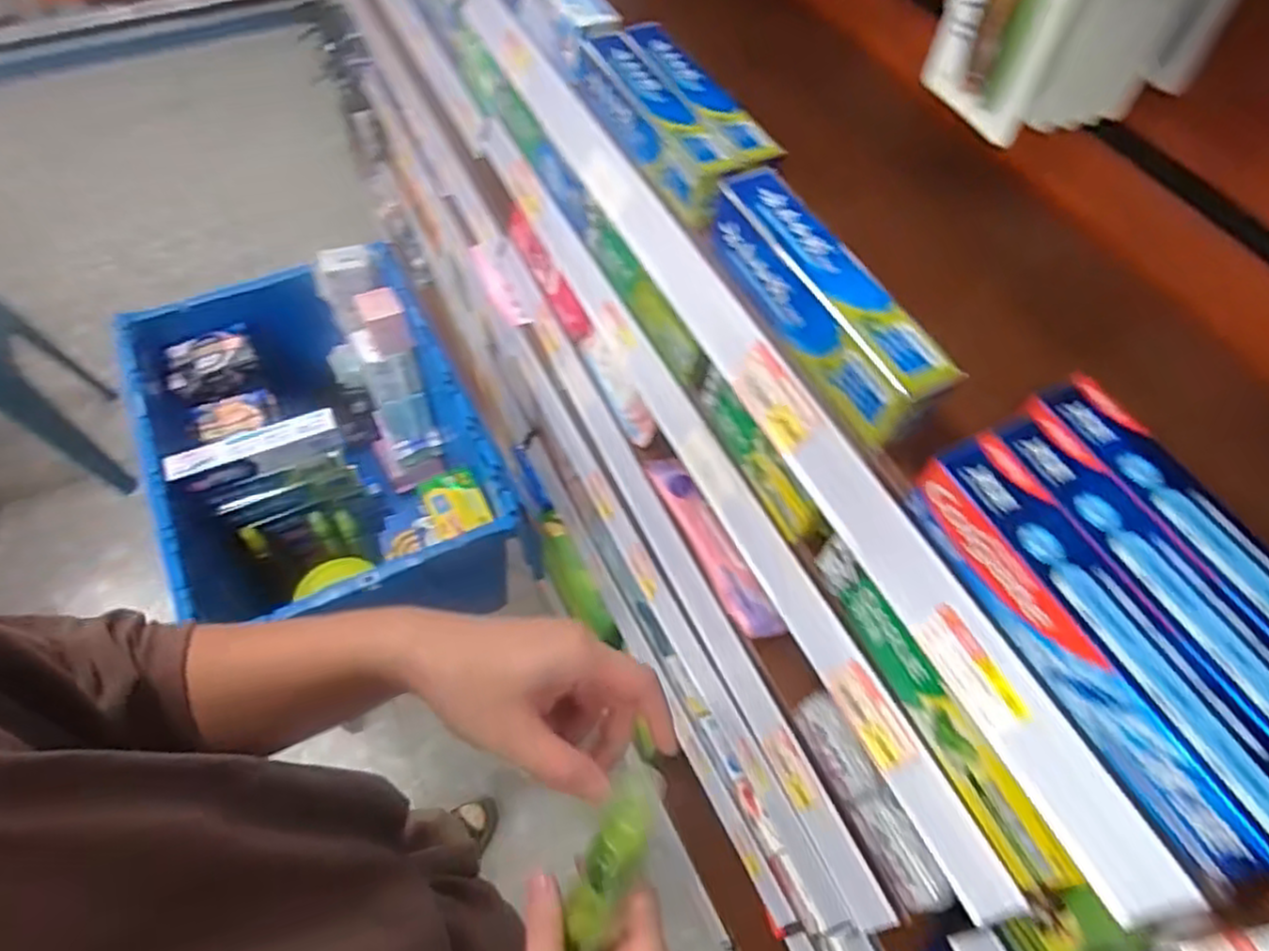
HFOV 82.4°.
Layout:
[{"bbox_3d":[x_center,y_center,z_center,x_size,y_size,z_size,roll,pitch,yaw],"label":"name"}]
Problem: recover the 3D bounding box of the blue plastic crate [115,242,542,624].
[{"bbox_3d":[-0.481,-0.024,1.167,0.421,0.323,0.630,-23,62,-16],"label":"blue plastic crate"}]

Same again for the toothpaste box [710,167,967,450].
[{"bbox_3d":[0.111,-0.107,0.439,0.044,0.050,0.194,-22,61,-15],"label":"toothpaste box"}]

